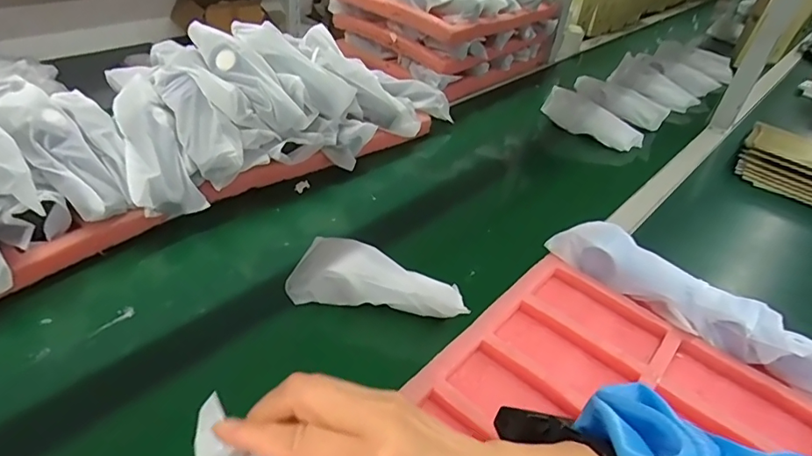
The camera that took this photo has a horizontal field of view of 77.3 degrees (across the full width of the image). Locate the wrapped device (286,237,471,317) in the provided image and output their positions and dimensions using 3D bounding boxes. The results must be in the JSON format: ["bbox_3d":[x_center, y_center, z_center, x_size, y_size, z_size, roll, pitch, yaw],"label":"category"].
[{"bbox_3d":[-0.034,0.063,0.570,0.196,0.046,0.074,17,39,13],"label":"wrapped device"}]

